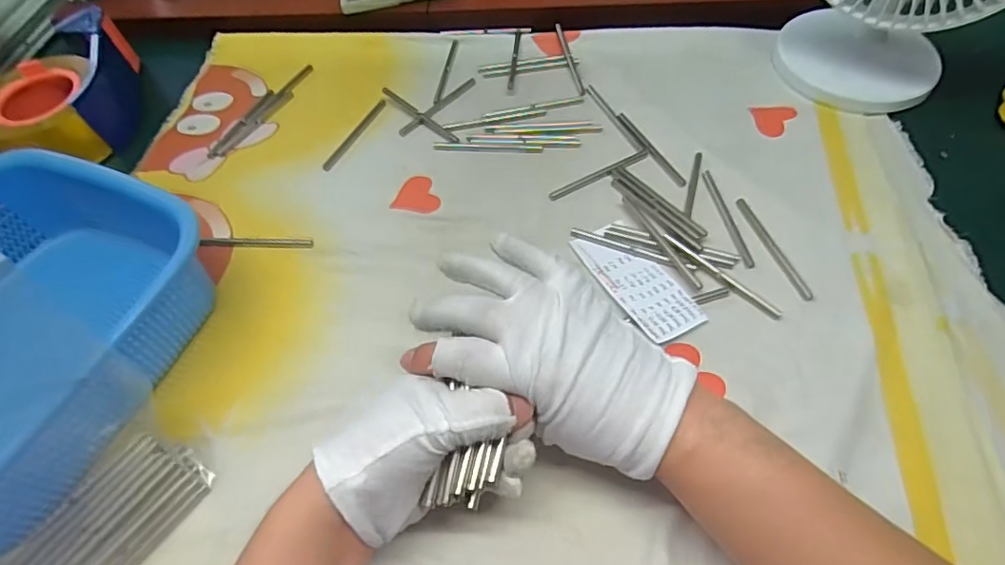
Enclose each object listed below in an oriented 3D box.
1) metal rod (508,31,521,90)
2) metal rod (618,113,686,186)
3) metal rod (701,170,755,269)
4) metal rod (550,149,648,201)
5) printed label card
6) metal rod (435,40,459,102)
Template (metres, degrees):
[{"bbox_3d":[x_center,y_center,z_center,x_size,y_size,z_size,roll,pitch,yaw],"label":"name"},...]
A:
[{"bbox_3d":[0.012,-0.217,0.521,0.005,0.008,0.085,4,59,6],"label":"metal rod"},{"bbox_3d":[0.124,-0.114,0.455,0.008,0.004,0.095,-23,60,-10],"label":"metal rod"},{"bbox_3d":[0.170,-0.050,0.409,0.008,0.004,0.093,-8,58,-1],"label":"metal rod"},{"bbox_3d":[0.079,-0.088,0.438,0.092,0.004,0.009,-26,60,-12],"label":"metal rod"},{"bbox_3d":[0.096,-0.005,0.379,0.047,0.009,0.099,-26,60,-12],"label":"printed label card"},{"bbox_3d":[-0.053,-0.208,0.525,0.007,0.004,0.092,6,59,7],"label":"metal rod"}]

